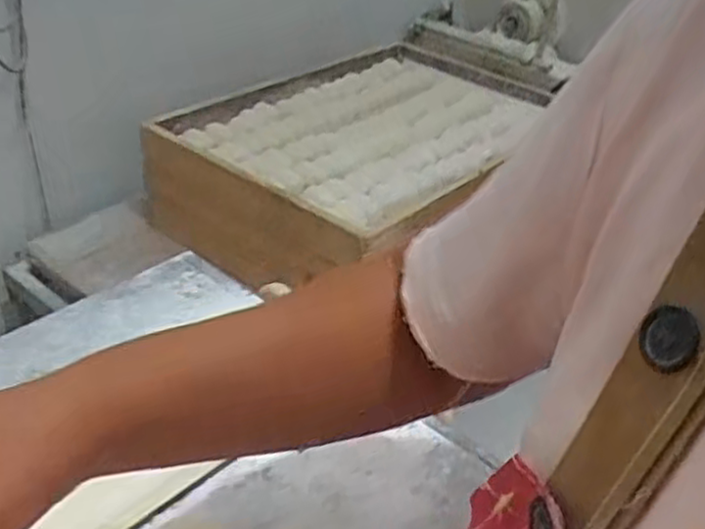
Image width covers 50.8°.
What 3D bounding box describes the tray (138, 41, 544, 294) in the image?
[{"bbox_3d":[0.054,-0.218,1.503,0.500,0.206,0.853,29,42,30],"label":"tray"}]

